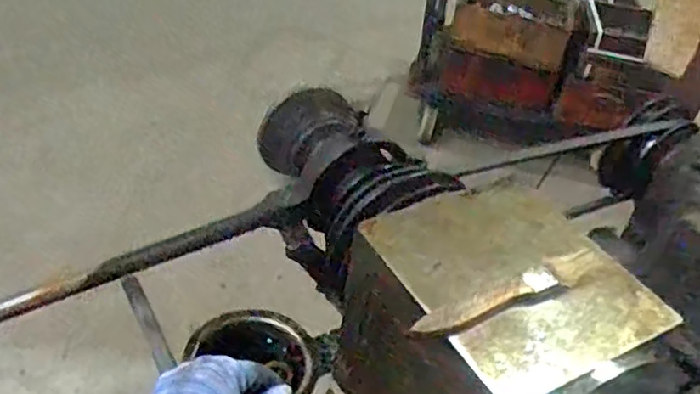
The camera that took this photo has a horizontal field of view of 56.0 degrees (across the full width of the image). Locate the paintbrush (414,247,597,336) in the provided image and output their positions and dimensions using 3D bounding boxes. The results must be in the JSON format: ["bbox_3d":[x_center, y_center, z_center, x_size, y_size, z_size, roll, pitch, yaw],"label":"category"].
[{"bbox_3d":[0.106,0.064,0.429,0.146,0.014,0.024,-18,46,-28],"label":"paintbrush"}]

